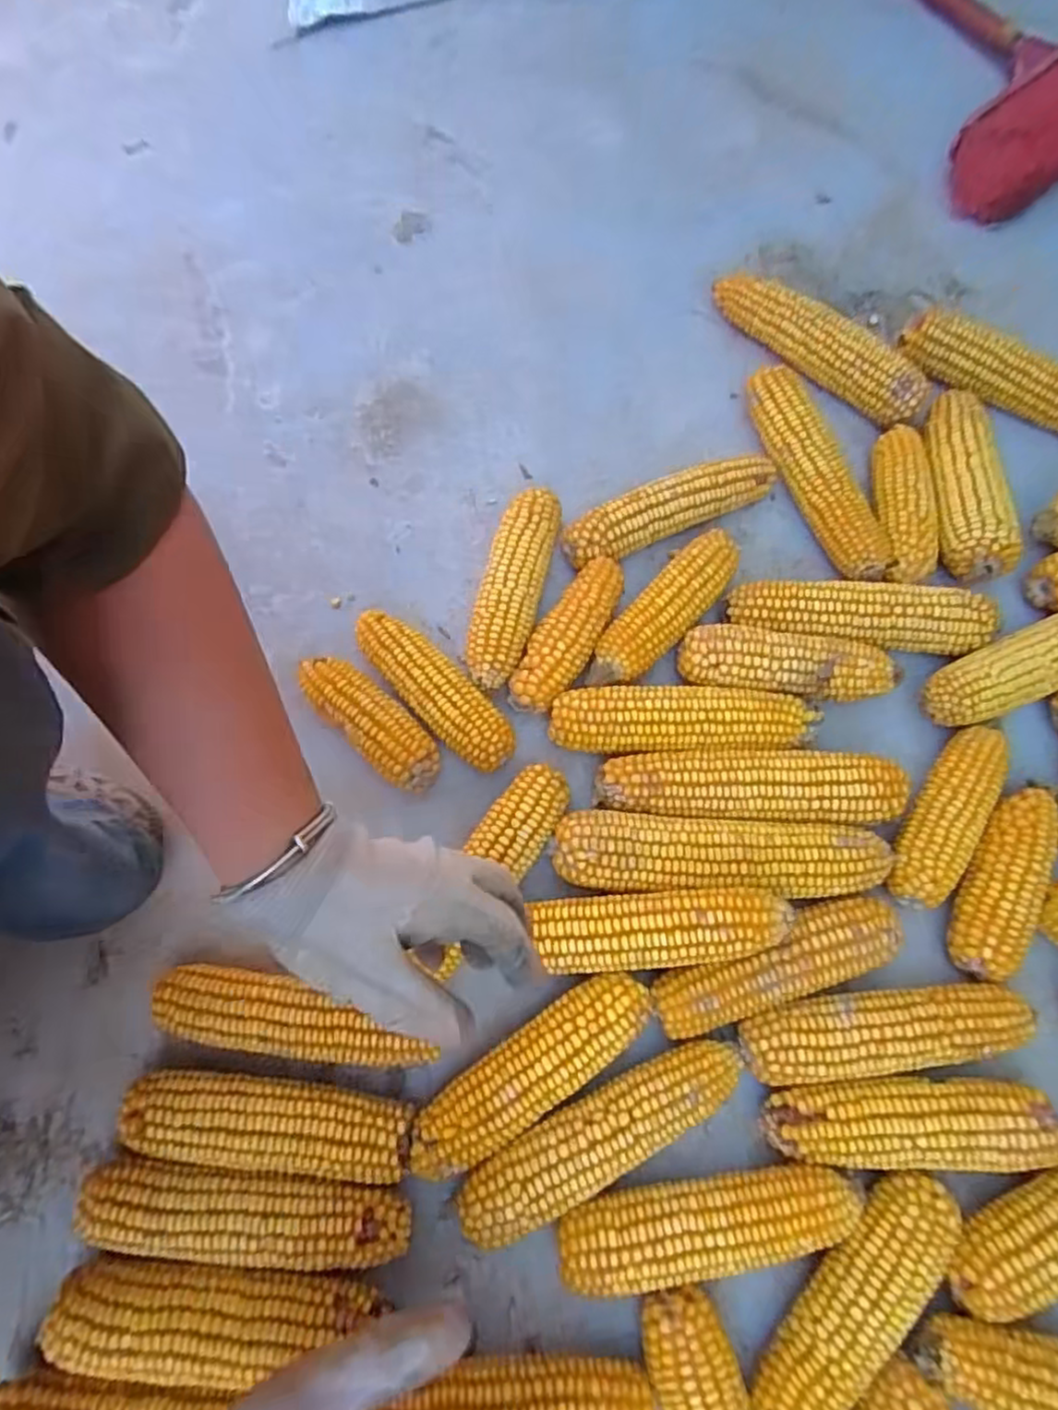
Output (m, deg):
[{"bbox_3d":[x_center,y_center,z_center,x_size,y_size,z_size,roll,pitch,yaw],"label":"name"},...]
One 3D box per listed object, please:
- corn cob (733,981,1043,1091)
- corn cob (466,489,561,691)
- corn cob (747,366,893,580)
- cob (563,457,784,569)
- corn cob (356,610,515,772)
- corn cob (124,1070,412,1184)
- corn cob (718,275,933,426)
[{"bbox_3d":[0.212,0.195,0.421,0.174,0.046,0.050,-6,69,0],"label":"corn cob"},{"bbox_3d":[-0.013,-0.083,0.519,0.044,0.047,0.159,13,72,6],"label":"corn cob"},{"bbox_3d":[0.217,-0.180,0.544,0.040,0.045,0.194,-19,69,-6],"label":"corn cob"},{"bbox_3d":[0.108,-0.149,0.541,0.174,0.044,0.042,-27,70,-8],"label":"cob"},{"bbox_3d":[-0.068,-0.009,0.496,0.050,0.044,0.147,-43,73,-13],"label":"corn cob"},{"bbox_3d":[-0.151,0.244,0.413,0.167,0.045,0.054,4,69,3],"label":"corn cob"},{"bbox_3d":[0.237,-0.299,0.586,0.038,0.046,0.200,-42,73,-13],"label":"corn cob"}]

